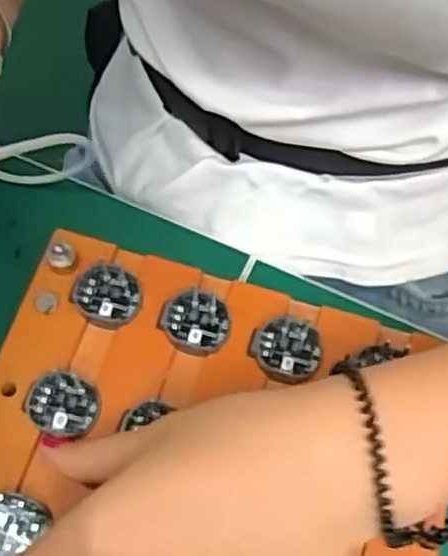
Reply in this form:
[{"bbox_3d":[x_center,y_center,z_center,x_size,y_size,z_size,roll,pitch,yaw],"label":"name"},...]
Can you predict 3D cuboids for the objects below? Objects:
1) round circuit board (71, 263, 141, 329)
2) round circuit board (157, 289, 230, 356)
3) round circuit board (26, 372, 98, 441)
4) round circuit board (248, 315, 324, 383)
[{"bbox_3d":[-0.050,0.007,0.321,0.028,0.006,0.027,-1,66,2],"label":"round circuit board"},{"bbox_3d":[-0.011,0.019,0.316,0.028,0.004,0.028,-1,66,2],"label":"round circuit board"},{"bbox_3d":[-0.065,0.050,0.301,0.028,0.005,0.025,-1,66,2],"label":"round circuit board"},{"bbox_3d":[0.026,0.029,0.312,0.029,0.004,0.027,-1,66,2],"label":"round circuit board"}]

